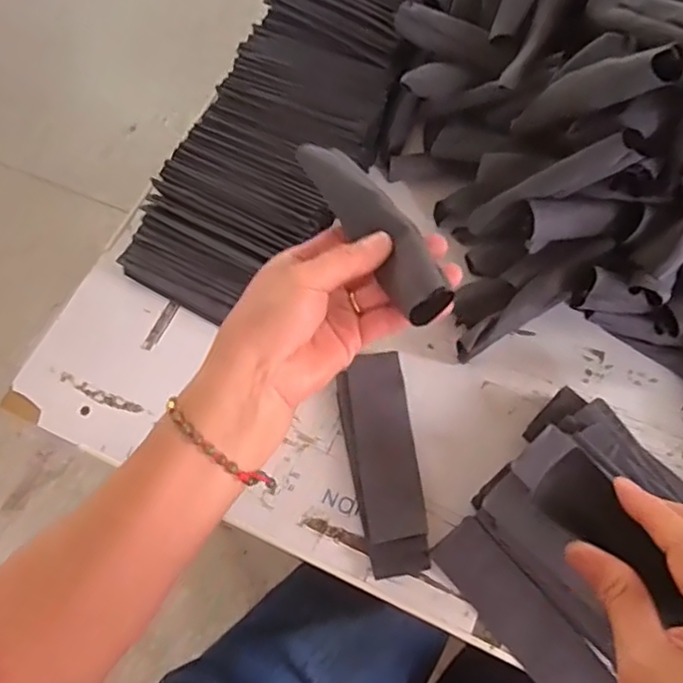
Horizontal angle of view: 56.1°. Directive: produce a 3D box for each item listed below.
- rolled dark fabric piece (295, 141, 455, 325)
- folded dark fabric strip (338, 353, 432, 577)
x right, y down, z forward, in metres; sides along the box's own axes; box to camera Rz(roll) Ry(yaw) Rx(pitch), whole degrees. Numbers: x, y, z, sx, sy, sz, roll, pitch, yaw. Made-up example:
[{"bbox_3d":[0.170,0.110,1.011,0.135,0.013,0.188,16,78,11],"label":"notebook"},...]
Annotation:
[{"bbox_3d":[0.019,-0.072,0.390,0.031,0.024,0.147,-28,59,-9],"label":"rolled dark fabric piece"},{"bbox_3d":[0.034,0.093,0.505,0.054,0.017,0.169,-10,67,-2],"label":"folded dark fabric strip"}]

